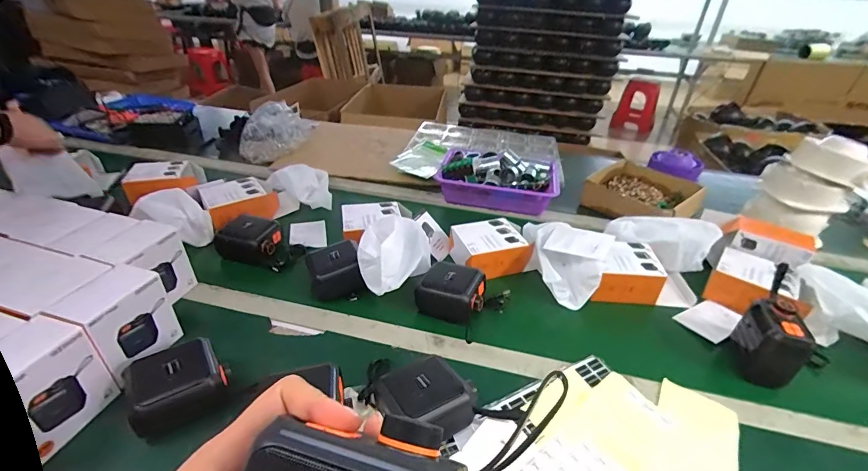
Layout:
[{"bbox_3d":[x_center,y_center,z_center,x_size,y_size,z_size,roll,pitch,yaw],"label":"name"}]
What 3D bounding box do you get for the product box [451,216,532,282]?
[{"bbox_3d":[0.098,0.022,0.739,0.117,0.059,0.107,-14,38,-14],"label":"product box"}]

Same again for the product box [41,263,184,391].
[{"bbox_3d":[-0.396,0.109,0.503,0.070,0.106,0.098,11,35,8],"label":"product box"}]

